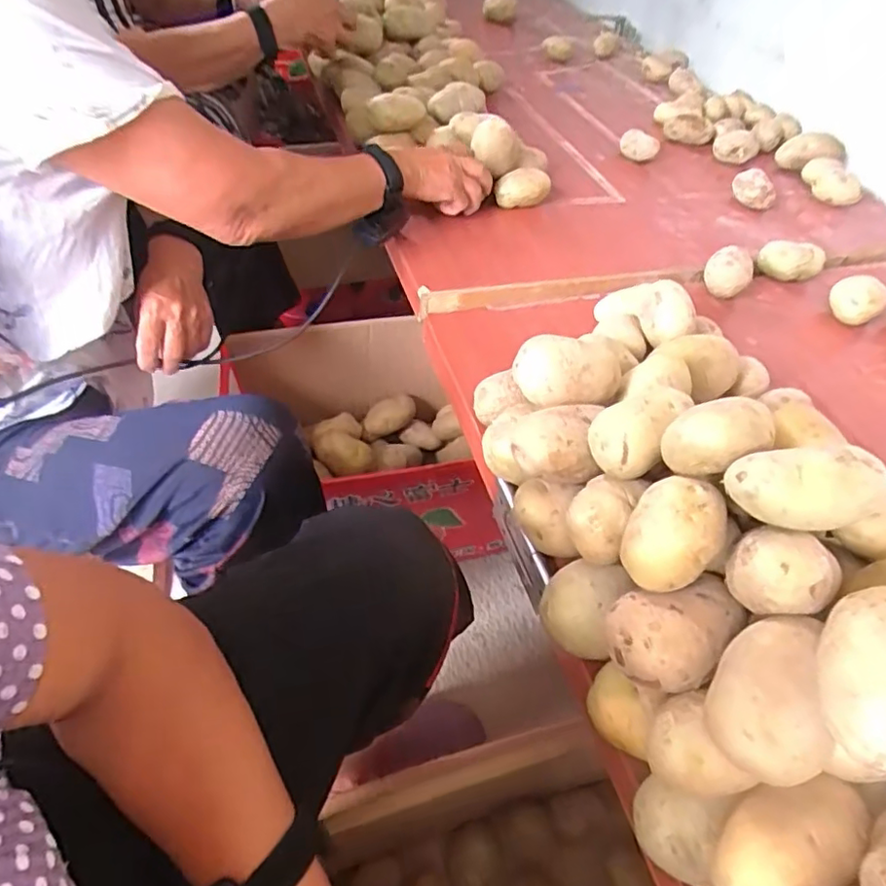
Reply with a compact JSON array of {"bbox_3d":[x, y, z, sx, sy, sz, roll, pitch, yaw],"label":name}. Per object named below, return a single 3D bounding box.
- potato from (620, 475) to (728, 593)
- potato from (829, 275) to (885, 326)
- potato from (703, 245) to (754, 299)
[{"bbox_3d":[0.133,0.053,0.343,0.047,0.041,0.067,35,97,25],"label":"potato"},{"bbox_3d":[0.468,-0.157,0.677,0.052,0.049,0.053,32,52,21],"label":"potato"},{"bbox_3d":[0.328,-0.195,0.689,0.047,0.049,0.048,20,49,11],"label":"potato"}]

